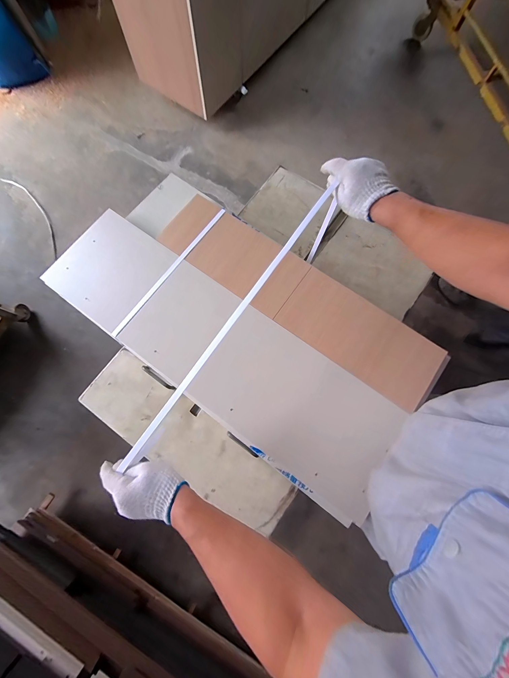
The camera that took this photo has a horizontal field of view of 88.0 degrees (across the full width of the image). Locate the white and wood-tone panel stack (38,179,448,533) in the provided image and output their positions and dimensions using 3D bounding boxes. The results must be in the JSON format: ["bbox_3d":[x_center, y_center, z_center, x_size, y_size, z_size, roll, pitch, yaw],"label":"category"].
[{"bbox_3d":[-0.031,-0.045,0.668,0.890,0.093,0.447,37,78,9],"label":"white and wood-tone panel stack"}]

